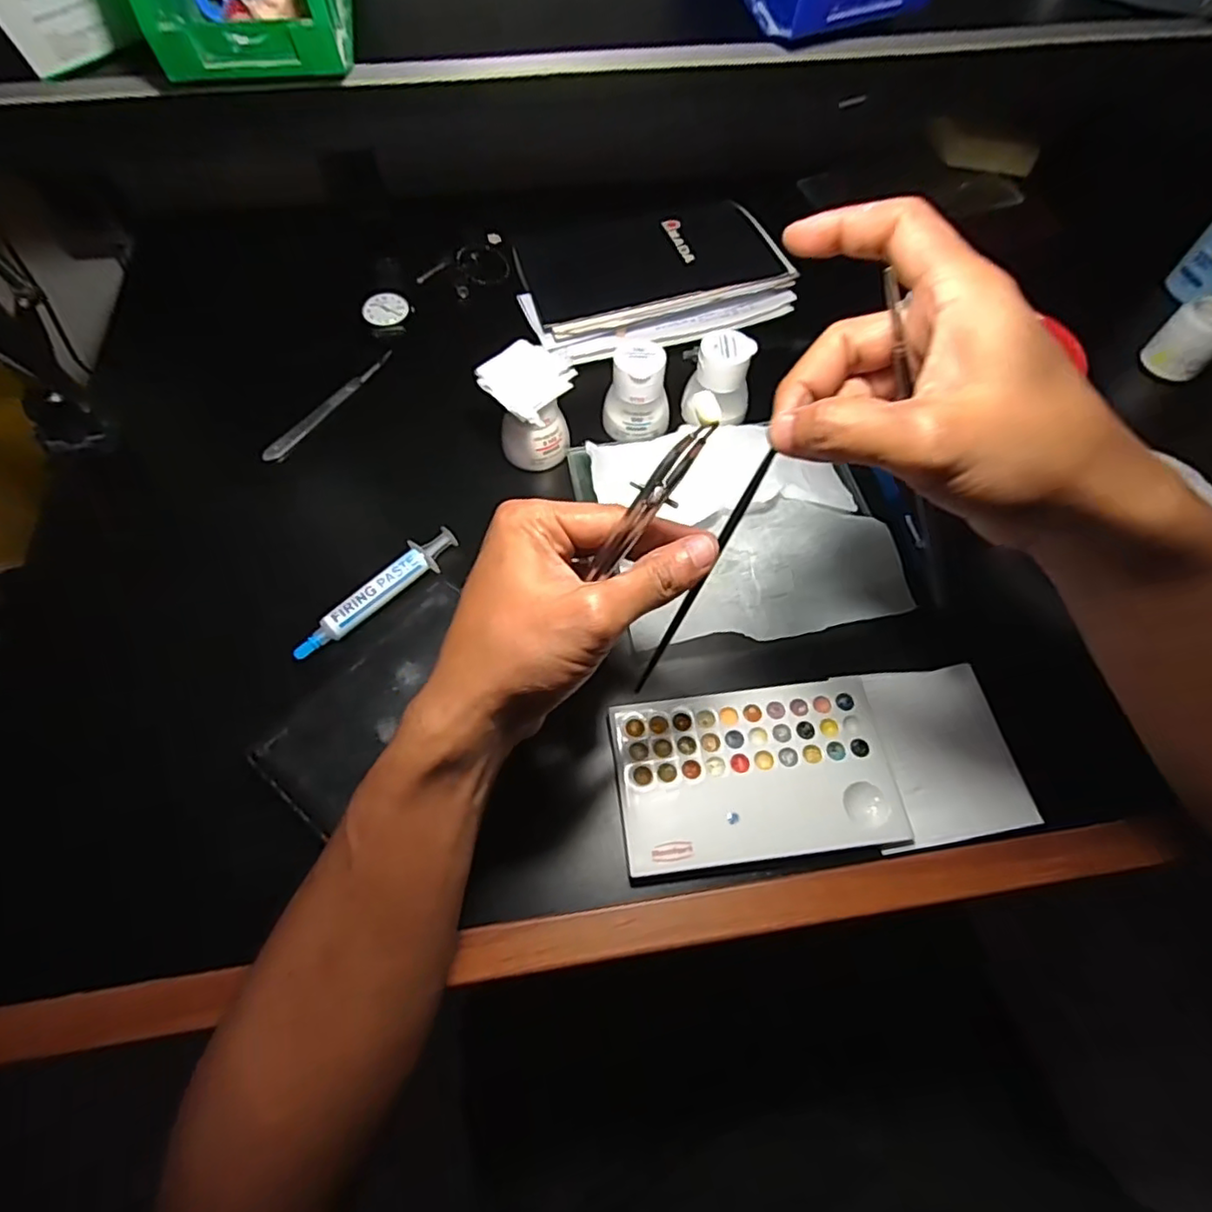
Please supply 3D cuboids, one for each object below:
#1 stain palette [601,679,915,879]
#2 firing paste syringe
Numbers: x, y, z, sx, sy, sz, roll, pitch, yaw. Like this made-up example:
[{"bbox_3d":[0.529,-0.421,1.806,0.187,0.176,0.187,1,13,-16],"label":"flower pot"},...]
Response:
[{"bbox_3d":[0.083,0.092,0.351,0.151,0.006,0.092,-6,62,-4],"label":"stain palette"},{"bbox_3d":[-0.144,-0.008,0.401,0.021,0.011,0.120,37,67,17],"label":"firing paste syringe"}]

